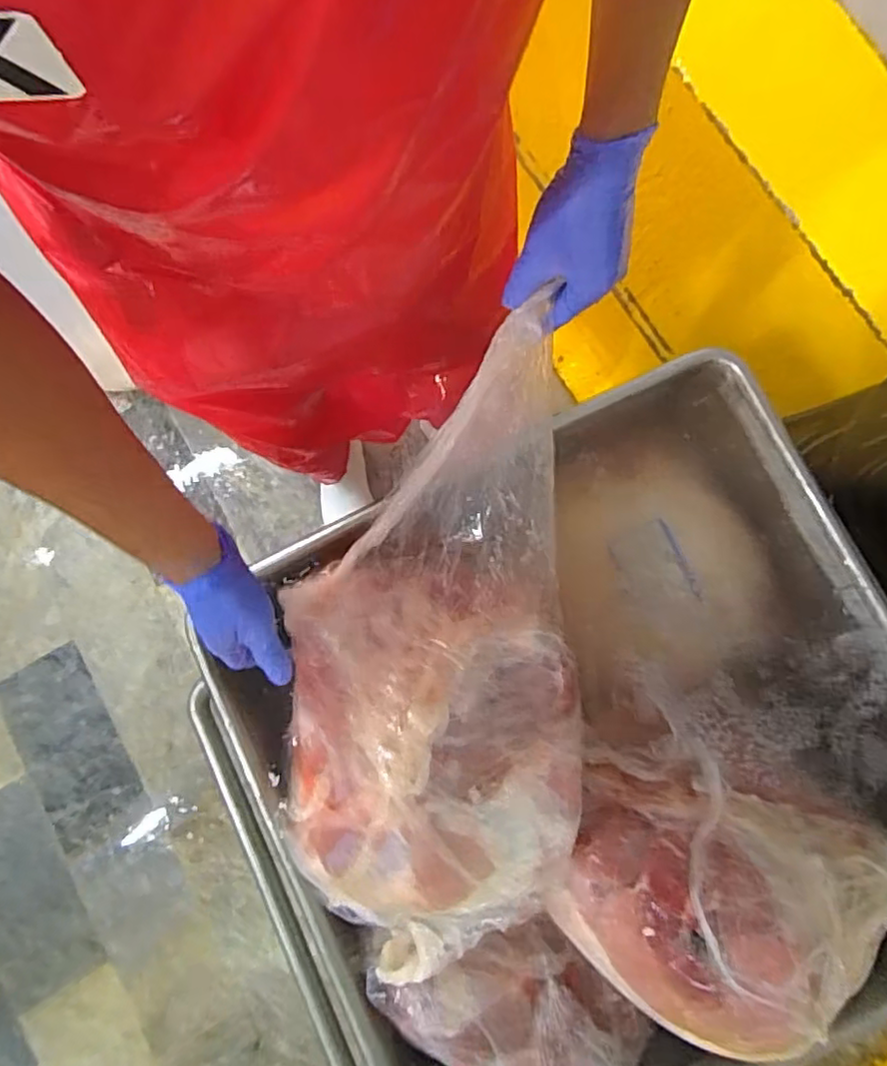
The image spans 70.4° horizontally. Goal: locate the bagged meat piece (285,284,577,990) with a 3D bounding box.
[{"bbox_3d":[-0.022,0.119,0.571,0.273,0.161,0.536,-6,80,-2],"label":"bagged meat piece"}]

